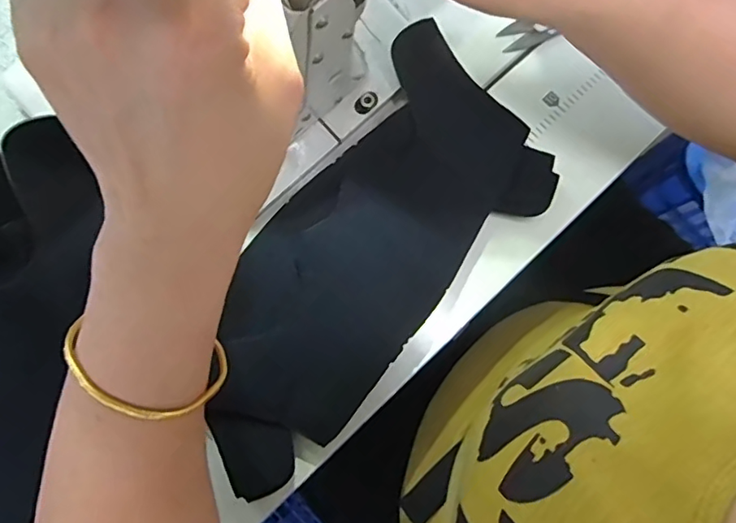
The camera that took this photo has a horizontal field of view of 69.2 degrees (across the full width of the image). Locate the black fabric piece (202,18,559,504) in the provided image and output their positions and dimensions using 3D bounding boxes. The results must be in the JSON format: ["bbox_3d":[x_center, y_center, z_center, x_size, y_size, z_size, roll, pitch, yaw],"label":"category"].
[{"bbox_3d":[-0.010,-0.006,0.355,0.139,0.016,0.290,44,82,-1],"label":"black fabric piece"}]

